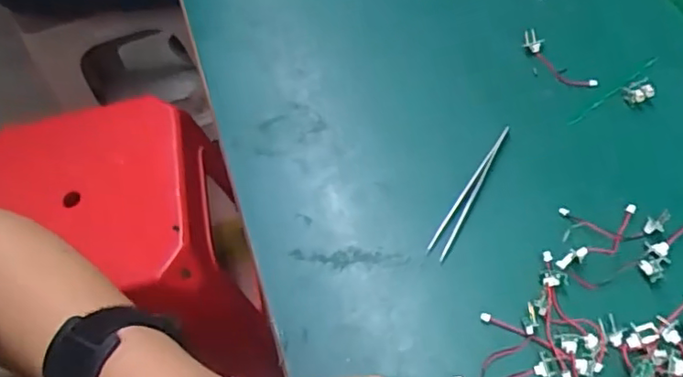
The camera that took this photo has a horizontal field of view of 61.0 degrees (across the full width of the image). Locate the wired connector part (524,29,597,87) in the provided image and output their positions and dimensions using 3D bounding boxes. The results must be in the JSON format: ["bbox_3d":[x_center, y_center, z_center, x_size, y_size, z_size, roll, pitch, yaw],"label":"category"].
[{"bbox_3d":[0.149,-0.089,0.402,0.017,0.009,0.060,-35,61,-13],"label":"wired connector part"}]

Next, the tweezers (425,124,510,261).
[{"bbox_3d":[0.081,-0.001,0.366,0.012,0.008,0.100,24,66,20],"label":"tweezers"}]

